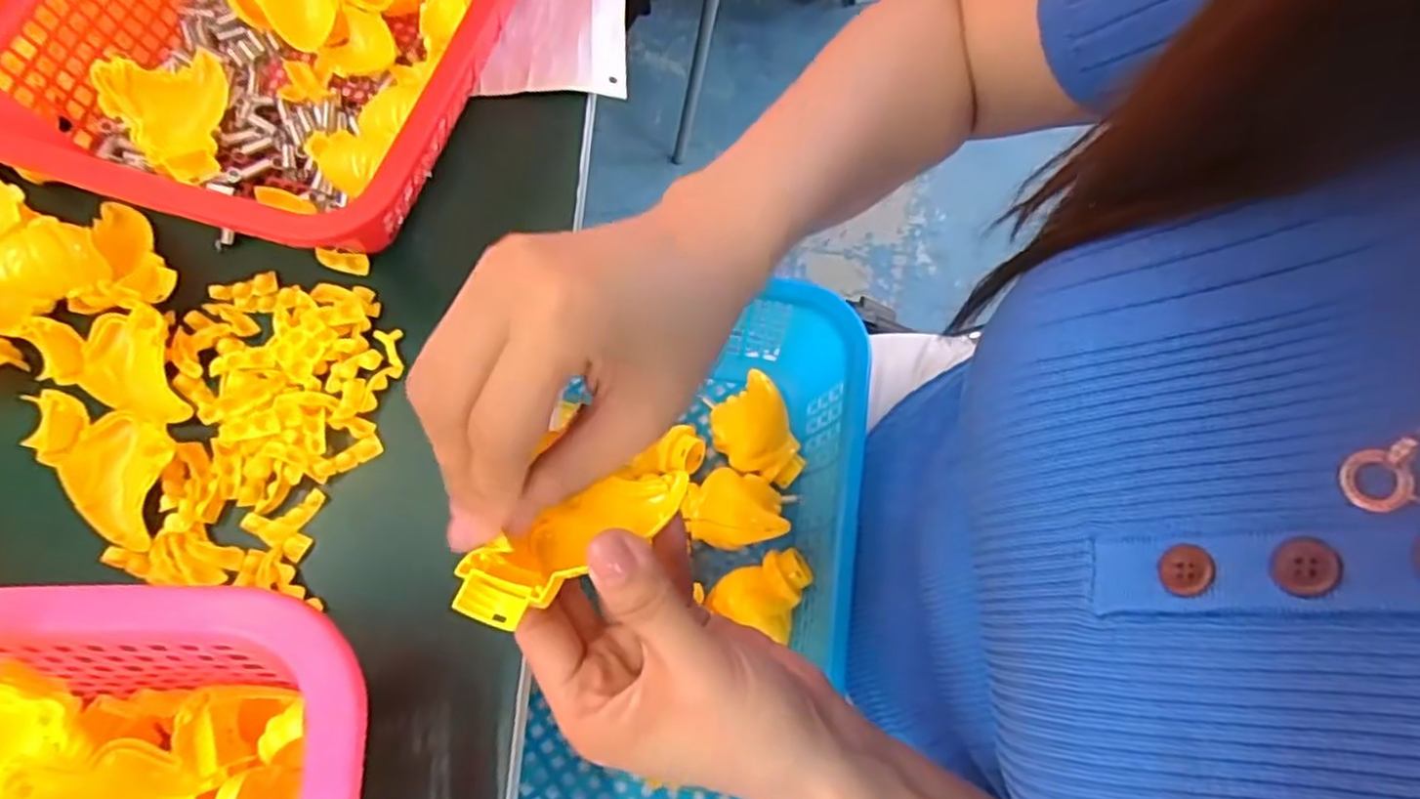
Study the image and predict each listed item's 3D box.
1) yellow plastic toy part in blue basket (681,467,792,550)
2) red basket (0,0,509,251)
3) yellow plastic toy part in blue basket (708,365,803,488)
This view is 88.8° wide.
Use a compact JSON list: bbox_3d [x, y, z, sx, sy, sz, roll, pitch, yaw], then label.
[{"bbox_3d":[0.015,0.063,0.431,0.058,0.035,0.046,5,70,0],"label":"yellow plastic toy part in blue basket"},{"bbox_3d":[-0.213,-0.202,0.380,0.214,0.068,0.284,11,70,2],"label":"red basket"},{"bbox_3d":[0.030,0.022,0.442,0.043,0.034,0.061,-36,75,-13],"label":"yellow plastic toy part in blue basket"}]

